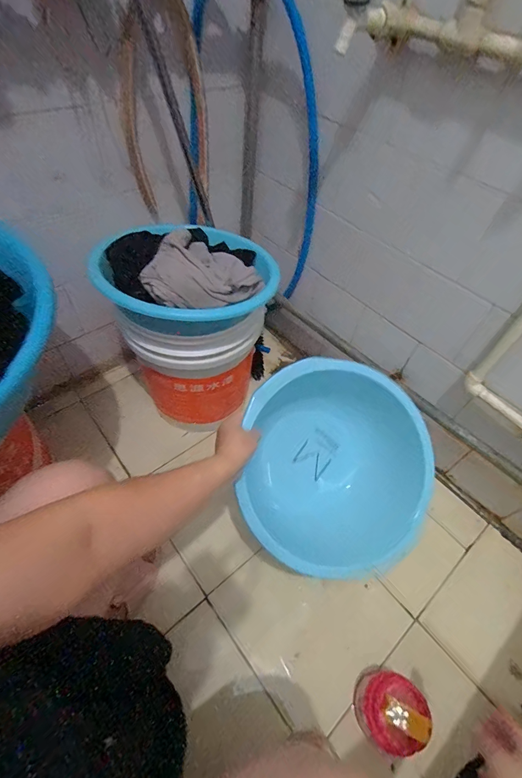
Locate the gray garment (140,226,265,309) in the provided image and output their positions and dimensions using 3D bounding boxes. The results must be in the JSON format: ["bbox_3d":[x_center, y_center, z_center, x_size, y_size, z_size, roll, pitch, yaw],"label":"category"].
[{"bbox_3d":[-0.098,-0.202,0.591,0.162,0.079,0.185,23,55,13],"label":"gray garment"}]

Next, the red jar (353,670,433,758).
[{"bbox_3d":[0.212,0.534,0.580,0.093,0.121,0.096,30,56,17],"label":"red jar"}]

